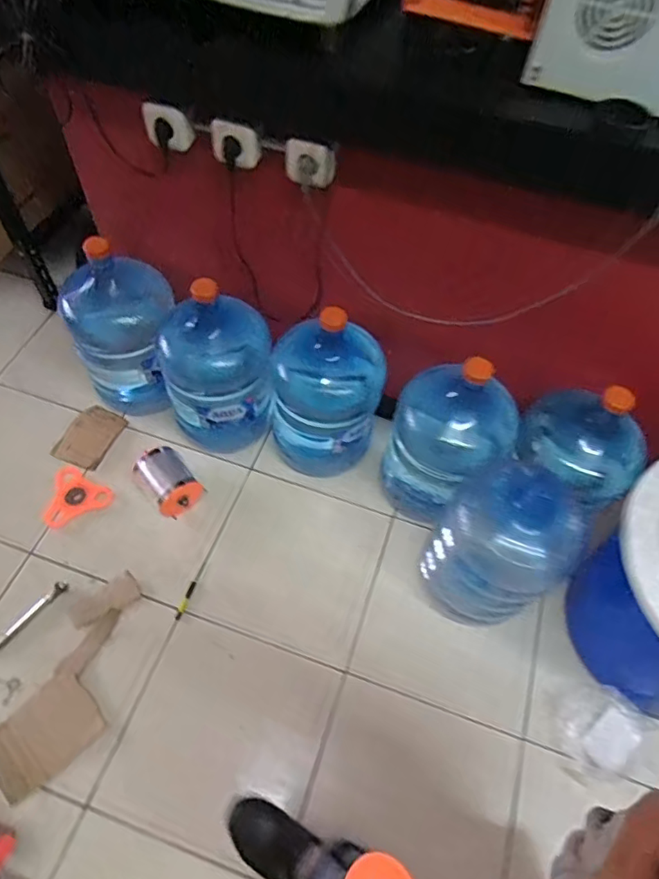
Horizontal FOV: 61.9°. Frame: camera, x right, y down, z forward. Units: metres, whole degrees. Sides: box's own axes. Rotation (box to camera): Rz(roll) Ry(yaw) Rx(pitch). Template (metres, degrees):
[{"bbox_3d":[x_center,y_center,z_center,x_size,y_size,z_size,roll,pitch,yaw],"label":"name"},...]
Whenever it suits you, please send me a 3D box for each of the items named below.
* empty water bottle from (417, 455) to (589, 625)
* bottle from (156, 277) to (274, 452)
[{"bbox_3d":[0.366,0.237,1.218,0.256,0.392,0.266,1,55,-2],"label":"empty water bottle"},{"bbox_3d":[-0.273,-0.167,1.402,0.278,0.479,0.244,-6,58,-8],"label":"bottle"}]

